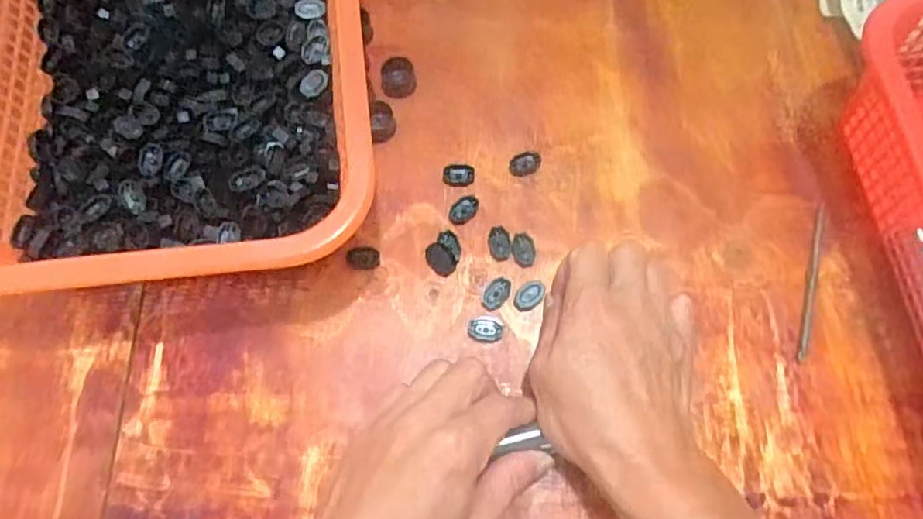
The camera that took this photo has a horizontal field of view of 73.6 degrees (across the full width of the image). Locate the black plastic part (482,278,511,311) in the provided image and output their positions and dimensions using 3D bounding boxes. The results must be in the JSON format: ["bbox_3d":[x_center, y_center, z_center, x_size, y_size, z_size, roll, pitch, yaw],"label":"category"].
[{"bbox_3d":[0.023,0.022,0.403,0.015,0.004,0.023,33,73,10],"label":"black plastic part"}]

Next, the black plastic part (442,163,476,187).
[{"bbox_3d":[-0.002,-0.059,0.429,0.022,0.005,0.016,9,71,2],"label":"black plastic part"}]

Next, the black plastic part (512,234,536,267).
[{"bbox_3d":[0.041,-0.006,0.410,0.016,0.004,0.021,4,70,1],"label":"black plastic part"}]

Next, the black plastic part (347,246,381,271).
[{"bbox_3d":[-0.065,-0.001,0.410,0.021,0.004,0.016,-5,71,-3],"label":"black plastic part"}]

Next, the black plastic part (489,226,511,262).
[{"bbox_3d":[0.026,-0.011,0.420,0.015,0.007,0.022,-9,71,-4],"label":"black plastic part"}]

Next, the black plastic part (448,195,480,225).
[{"bbox_3d":[0.002,-0.035,0.421,0.024,0.007,0.014,-38,75,-13],"label":"black plastic part"}]

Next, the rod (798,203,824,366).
[{"bbox_3d":[0.233,0.013,0.409,0.007,0.004,0.109,15,71,4],"label":"rod"}]

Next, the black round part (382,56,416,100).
[{"bbox_3d":[-0.046,-0.132,0.448,0.024,0.013,0.027,2,70,0],"label":"black round part"}]

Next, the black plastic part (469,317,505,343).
[{"bbox_3d":[0.016,0.045,0.394,0.022,0.007,0.017,3,70,0],"label":"black plastic part"}]

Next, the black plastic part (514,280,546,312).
[{"bbox_3d":[0.044,0.023,0.396,0.023,0.004,0.015,-40,76,-13],"label":"black plastic part"}]

